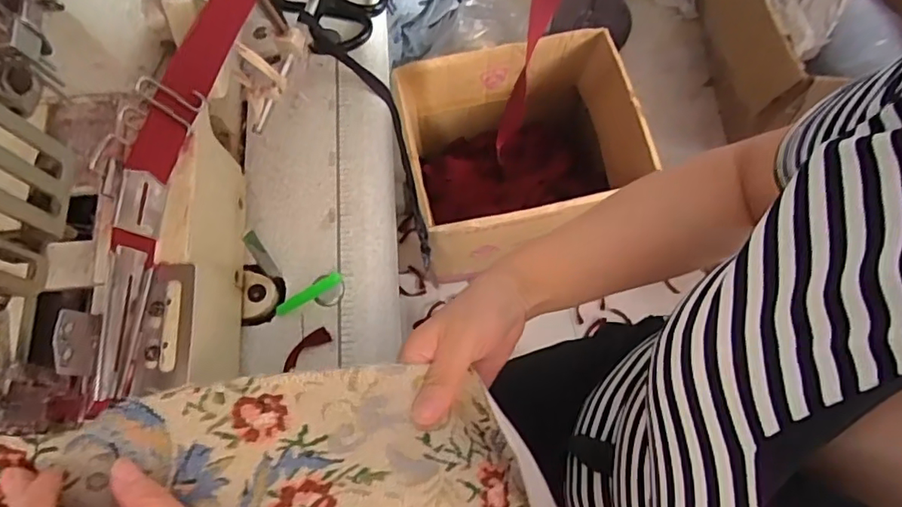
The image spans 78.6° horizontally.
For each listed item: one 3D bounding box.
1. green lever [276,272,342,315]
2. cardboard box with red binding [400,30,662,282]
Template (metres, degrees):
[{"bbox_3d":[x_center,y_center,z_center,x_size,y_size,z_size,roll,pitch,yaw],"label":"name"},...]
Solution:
[{"bbox_3d":[-0.105,0.030,0.405,0.067,0.007,0.008,-28,69,25],"label":"green lever"},{"bbox_3d":[0.147,-0.181,1.030,0.418,0.285,0.329,-14,71,-3],"label":"cardboard box with red binding"}]

